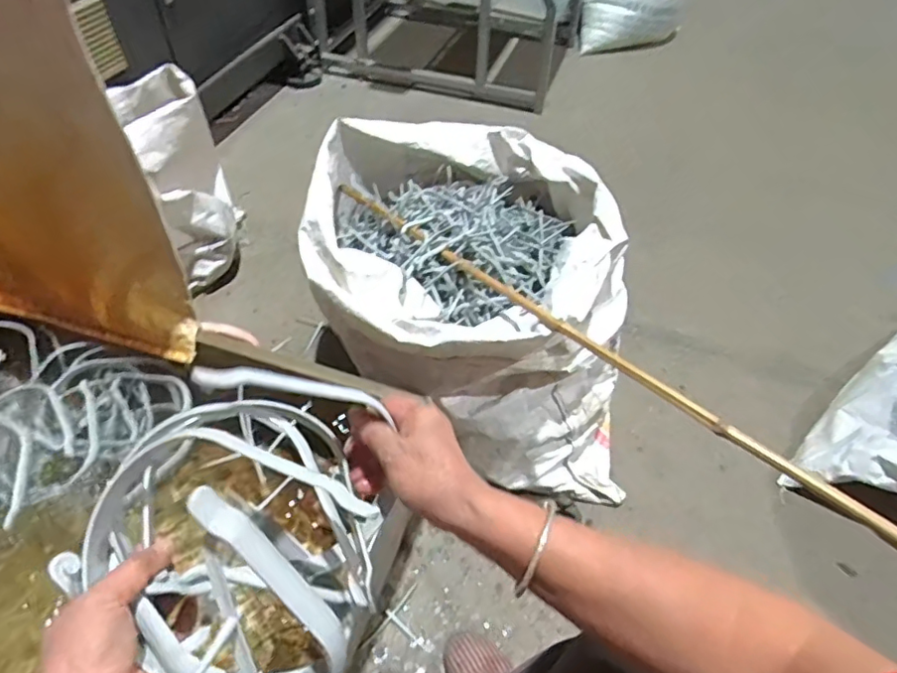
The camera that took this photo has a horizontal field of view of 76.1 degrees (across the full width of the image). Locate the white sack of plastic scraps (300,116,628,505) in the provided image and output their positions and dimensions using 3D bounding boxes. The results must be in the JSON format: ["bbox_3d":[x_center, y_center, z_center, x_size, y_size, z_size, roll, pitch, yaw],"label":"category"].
[{"bbox_3d":[0.041,-0.068,1.003,0.503,0.385,0.544,1,49,-2],"label":"white sack of plastic scraps"}]

